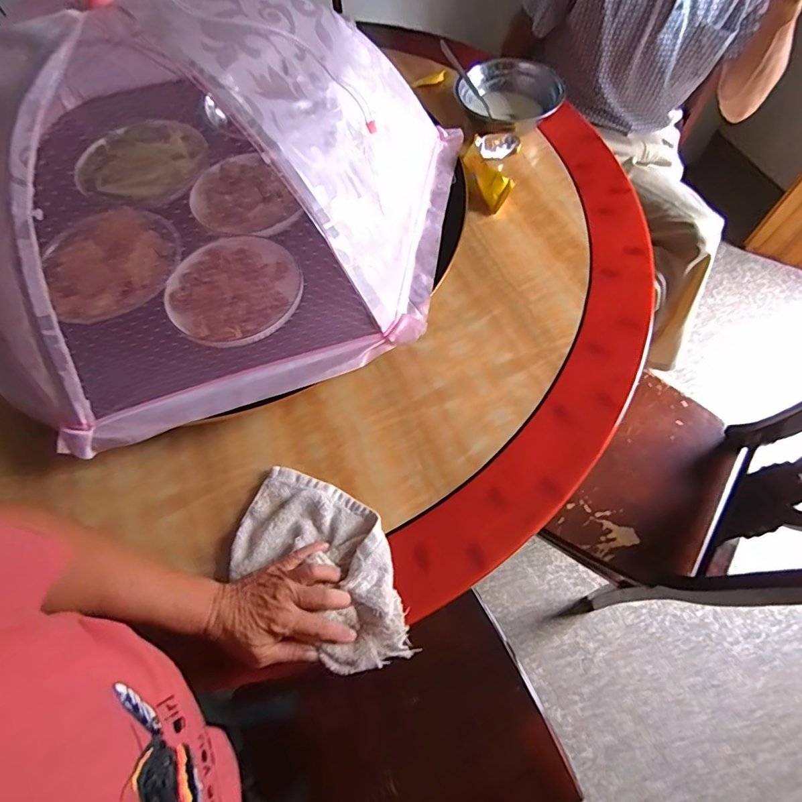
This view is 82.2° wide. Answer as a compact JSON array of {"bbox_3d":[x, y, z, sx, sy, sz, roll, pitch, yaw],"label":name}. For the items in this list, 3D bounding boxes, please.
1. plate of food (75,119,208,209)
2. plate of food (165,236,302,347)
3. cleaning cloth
[{"bbox_3d":[-0.402,-0.368,0.707,0.184,0.027,0.170,-1,64,2],"label":"plate of food"},{"bbox_3d":[-0.212,-0.144,0.591,0.163,0.026,0.159,-1,64,2],"label":"plate of food"},{"bbox_3d":[-0.079,0.170,0.488,0.228,0.025,0.136,32,69,17],"label":"cleaning cloth"}]

